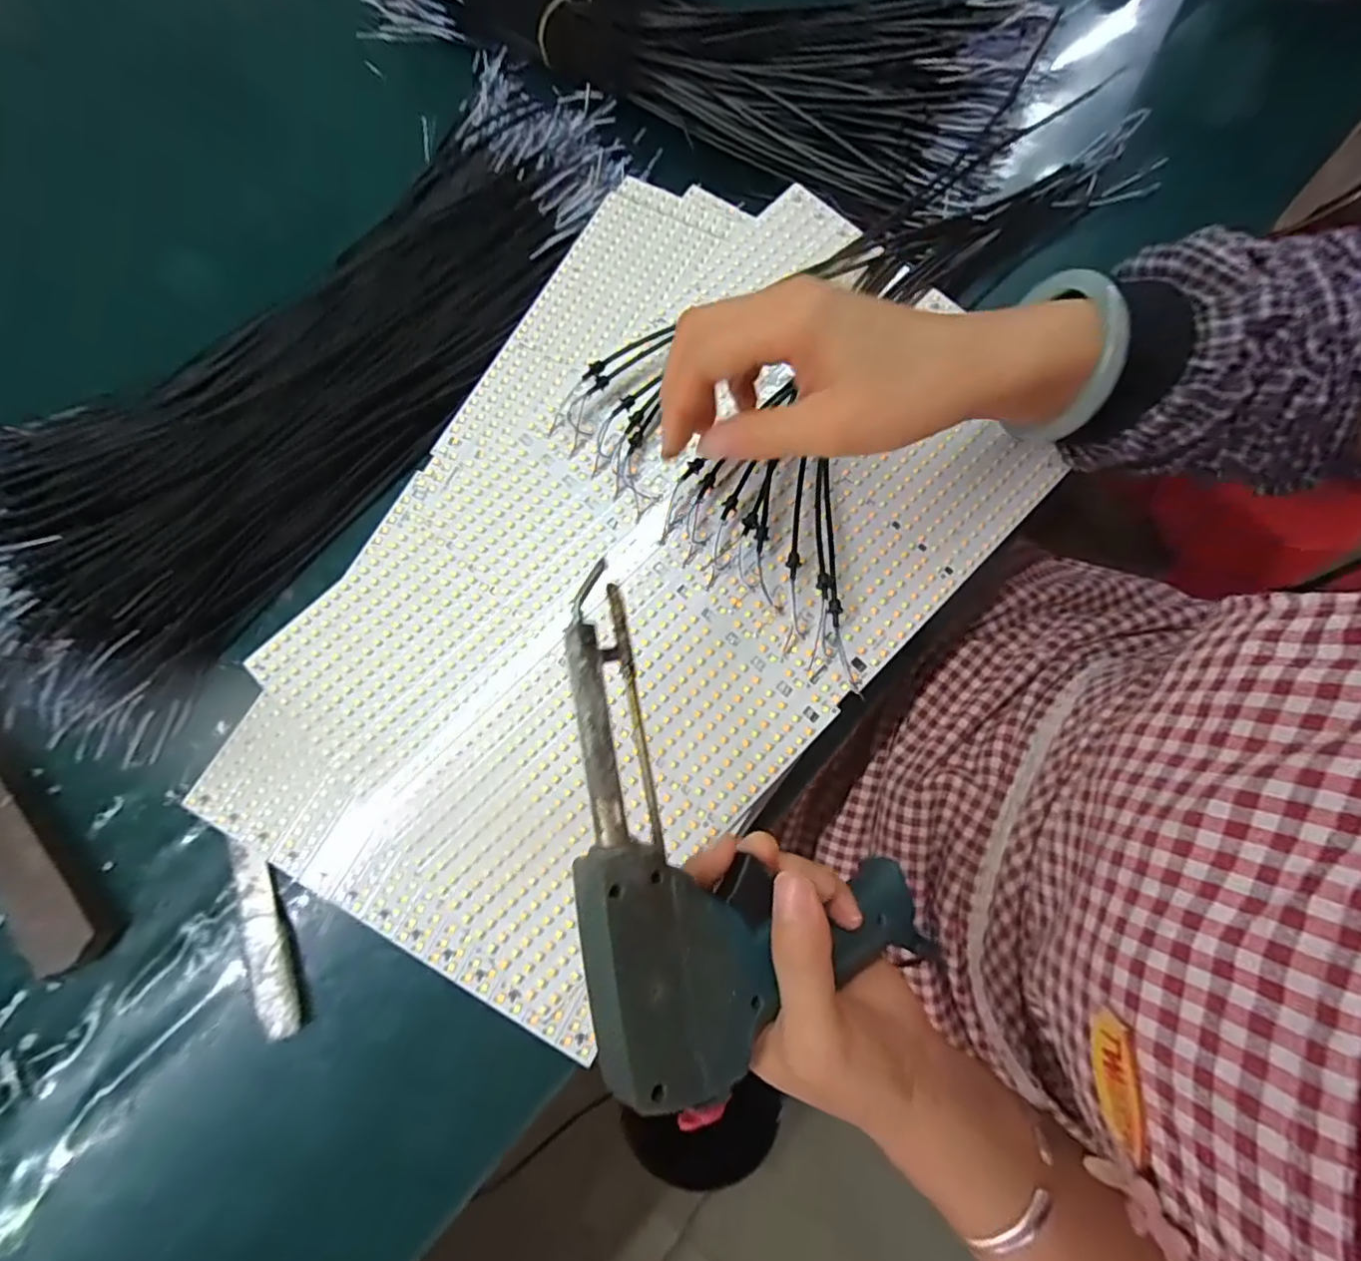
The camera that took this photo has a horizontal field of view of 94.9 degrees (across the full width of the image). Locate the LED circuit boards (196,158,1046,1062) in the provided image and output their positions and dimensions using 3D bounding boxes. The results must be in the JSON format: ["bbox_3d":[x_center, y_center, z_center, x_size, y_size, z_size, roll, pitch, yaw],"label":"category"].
[{"bbox_3d":[-0.019,-0.037,0.335,0.282,0.023,0.436,33,81,7],"label":"LED circuit boards"}]

